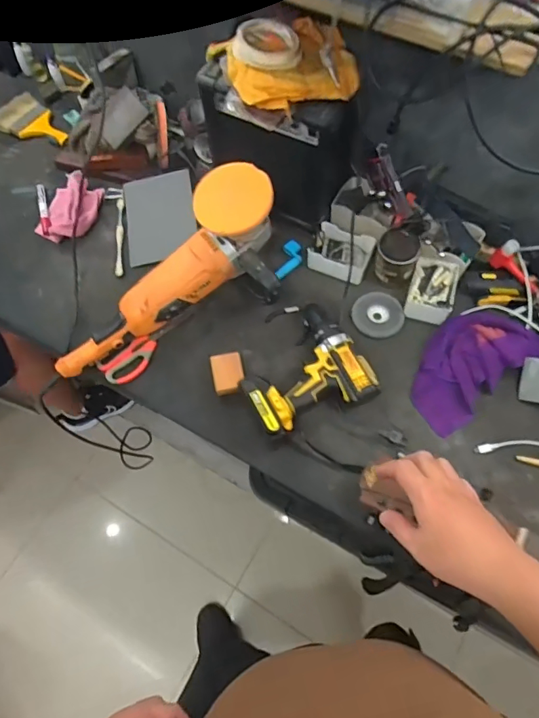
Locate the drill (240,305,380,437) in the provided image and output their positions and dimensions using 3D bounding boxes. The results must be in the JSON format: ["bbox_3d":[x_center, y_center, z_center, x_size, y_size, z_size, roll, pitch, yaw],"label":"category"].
[{"bbox_3d":[0.044,-0.002,0.783,0.197,0.065,0.220,-22,66,-8],"label":"drill"}]

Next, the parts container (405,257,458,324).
[{"bbox_3d":[0.290,-0.123,0.837,0.079,0.038,0.111,15,66,9],"label":"parts container"}]

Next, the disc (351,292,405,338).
[{"bbox_3d":[0.196,-0.081,0.849,0.089,0.011,0.086,-1,65,1],"label":"disc"}]

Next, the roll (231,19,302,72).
[{"bbox_3d":[-0.001,-0.468,0.698,0.099,0.026,0.099,-1,65,1],"label":"roll"}]

